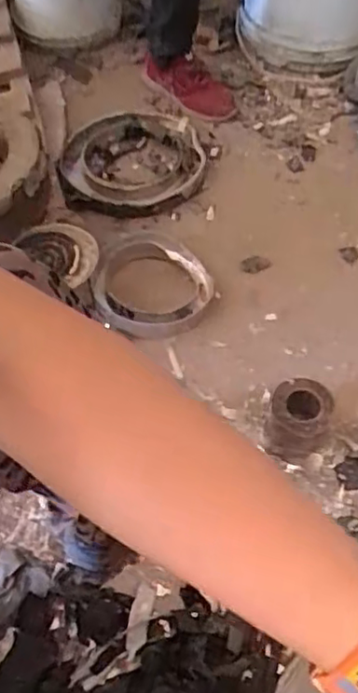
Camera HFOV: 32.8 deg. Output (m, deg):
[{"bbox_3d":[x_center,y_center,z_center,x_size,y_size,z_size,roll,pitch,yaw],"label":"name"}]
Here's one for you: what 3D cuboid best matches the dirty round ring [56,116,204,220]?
[{"bbox_3d":[-0.086,-0.351,1.164,0.260,0.060,0.246,0,56,1],"label":"dirty round ring"}]

